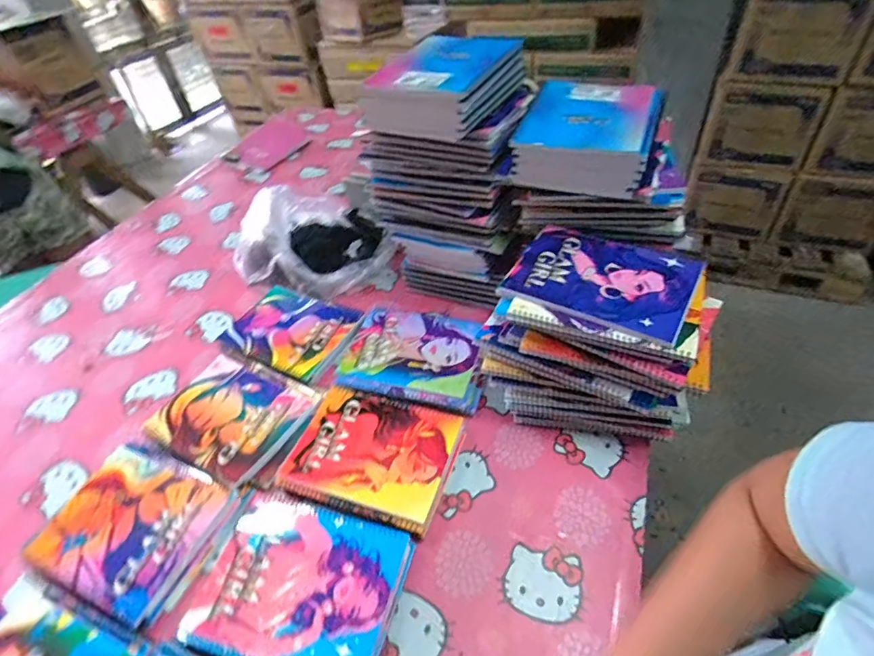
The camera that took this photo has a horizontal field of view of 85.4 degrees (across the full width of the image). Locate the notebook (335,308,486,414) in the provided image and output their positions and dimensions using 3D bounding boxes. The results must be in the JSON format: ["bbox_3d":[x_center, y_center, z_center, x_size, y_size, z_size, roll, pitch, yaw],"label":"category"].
[{"bbox_3d":[-0.031,0.040,0.716,0.215,0.029,0.161,10,47,18],"label":"notebook"}]

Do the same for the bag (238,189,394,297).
[{"bbox_3d":[-0.239,-0.161,0.885,0.282,0.147,0.225,-21,46,-13],"label":"bag"}]

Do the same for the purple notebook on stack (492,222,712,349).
[{"bbox_3d":[0.194,-0.062,0.568,0.204,0.018,0.152,19,50,25],"label":"purple notebook on stack"}]

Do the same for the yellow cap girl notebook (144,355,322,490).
[{"bbox_3d":[-0.293,0.119,0.669,0.201,0.009,0.157,20,51,23],"label":"yellow cap girl notebook"}]

